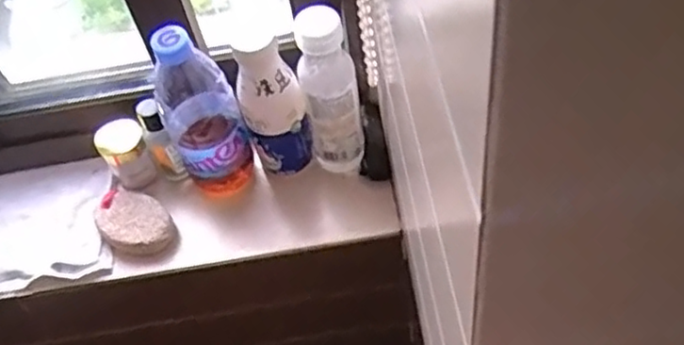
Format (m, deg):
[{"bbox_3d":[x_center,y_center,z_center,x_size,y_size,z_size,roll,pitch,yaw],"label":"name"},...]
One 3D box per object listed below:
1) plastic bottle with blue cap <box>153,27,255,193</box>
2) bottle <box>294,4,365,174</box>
[{"bbox_3d":[-0.134,-0.057,0.658,0.074,0.200,0.067,-18,52,-12],"label":"plastic bottle with blue cap"},{"bbox_3d":[-0.010,-0.074,0.649,0.054,0.187,0.049,-3,50,1],"label":"bottle"}]

